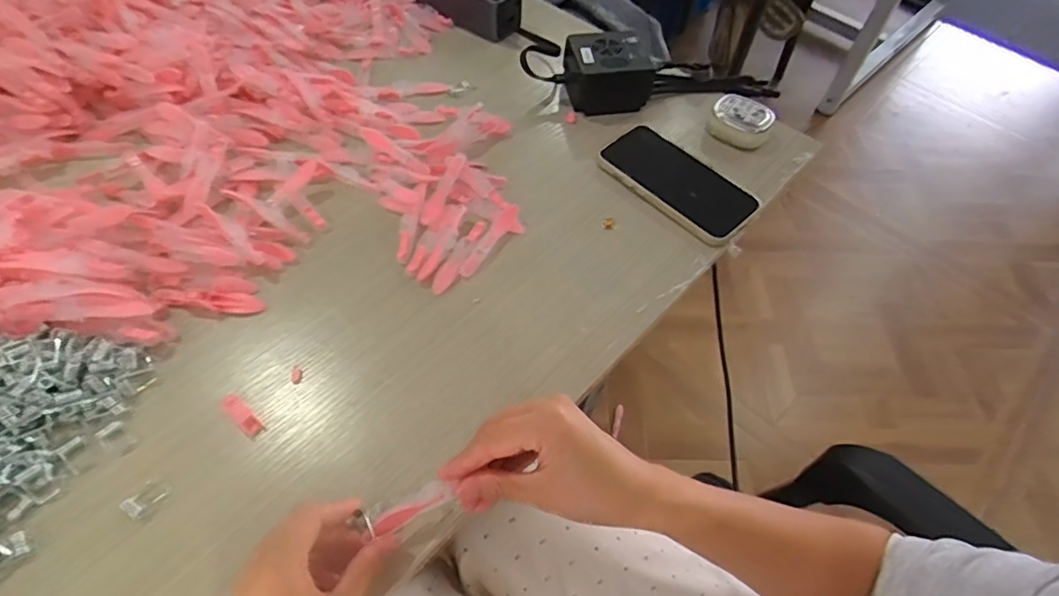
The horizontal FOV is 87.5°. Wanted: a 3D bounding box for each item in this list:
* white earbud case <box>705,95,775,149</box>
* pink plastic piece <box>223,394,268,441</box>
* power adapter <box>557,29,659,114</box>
[{"bbox_3d":[0.208,-0.174,0.546,0.056,0.031,0.038,21,57,10],"label":"white earbud case"},{"bbox_3d":[-0.192,0.078,0.369,0.035,0.005,0.012,42,63,11],"label":"pink plastic piece"},{"bbox_3d":[0.077,-0.230,0.565,0.084,0.049,0.067,-4,57,-6],"label":"power adapter"}]

